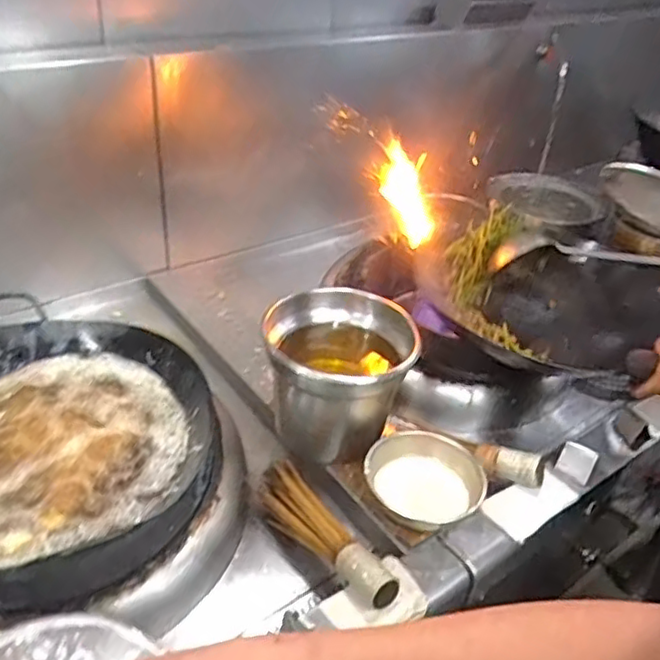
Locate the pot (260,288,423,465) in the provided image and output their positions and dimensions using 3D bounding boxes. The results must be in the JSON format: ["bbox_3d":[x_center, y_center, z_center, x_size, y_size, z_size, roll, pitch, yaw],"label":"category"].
[{"bbox_3d":[0.016,0.072,1.006,0.202,0.207,0.220,3,35,-2],"label":"pot"}]

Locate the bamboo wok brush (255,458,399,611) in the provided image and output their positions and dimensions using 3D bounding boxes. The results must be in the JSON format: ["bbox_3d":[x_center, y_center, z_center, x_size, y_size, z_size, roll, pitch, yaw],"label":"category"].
[{"bbox_3d":[-0.012,0.270,0.870,0.059,0.047,0.263,-21,42,-32],"label":"bamboo wok brush"}]

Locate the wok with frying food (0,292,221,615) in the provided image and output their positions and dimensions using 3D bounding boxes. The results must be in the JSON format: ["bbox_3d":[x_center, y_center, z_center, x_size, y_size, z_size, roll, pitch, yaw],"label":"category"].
[{"bbox_3d":[-0.373,0.145,0.864,0.413,0.115,0.421,2,35,-5],"label":"wok with frying food"}]

